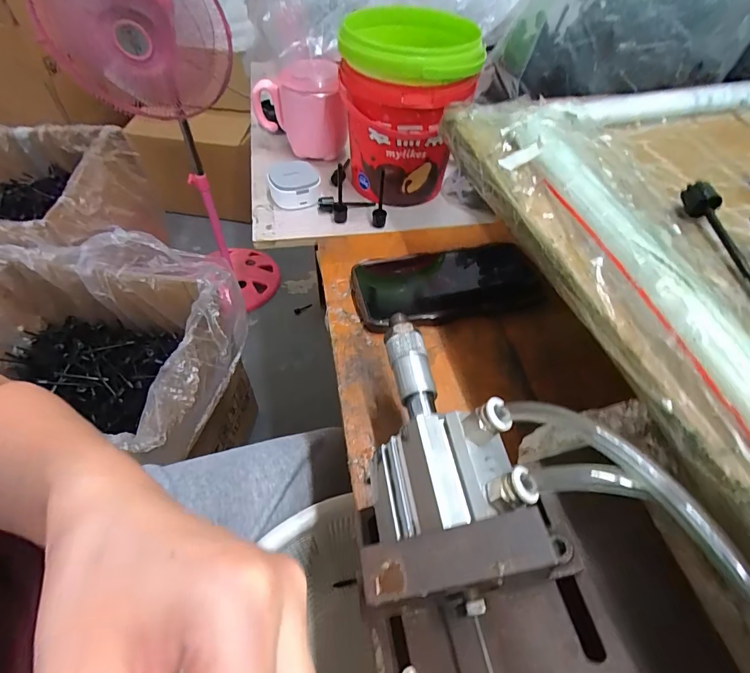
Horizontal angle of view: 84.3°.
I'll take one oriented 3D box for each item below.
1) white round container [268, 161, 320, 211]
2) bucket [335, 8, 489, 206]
[{"bbox_3d":[-0.089,-0.171,0.460,0.053,0.028,0.057,-3,51,-6],"label":"white round container"},{"bbox_3d":[0.026,-0.230,0.434,0.122,0.154,0.125,-5,52,-7],"label":"bucket"}]

